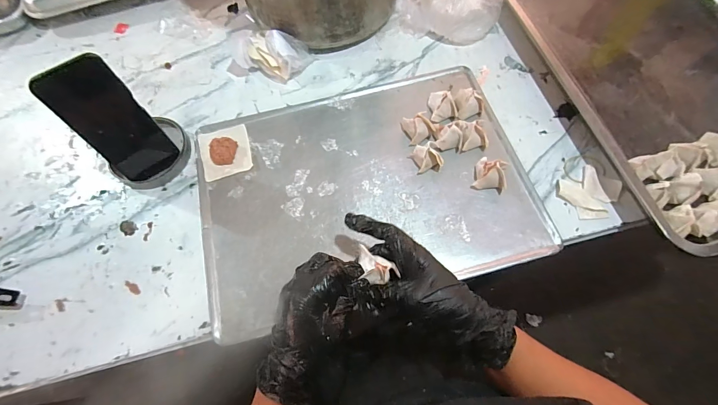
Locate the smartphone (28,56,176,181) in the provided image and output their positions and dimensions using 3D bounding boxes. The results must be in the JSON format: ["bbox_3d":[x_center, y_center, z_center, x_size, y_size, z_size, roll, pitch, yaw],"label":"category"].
[{"bbox_3d":[-0.310,-0.100,0.435,0.007,0.164,0.078,20,59,28],"label":"smartphone"}]

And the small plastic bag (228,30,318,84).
[{"bbox_3d":[-0.154,-0.253,0.568,0.143,0.050,0.076,23,70,13],"label":"small plastic bag"}]

